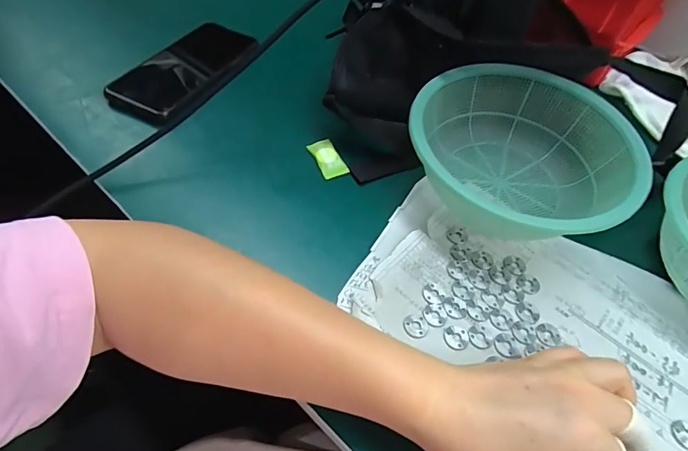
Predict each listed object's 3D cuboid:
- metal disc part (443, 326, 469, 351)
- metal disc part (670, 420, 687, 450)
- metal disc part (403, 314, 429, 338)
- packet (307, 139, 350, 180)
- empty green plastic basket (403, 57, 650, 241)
[{"bbox_3d":[0.079,0.079,0.292,0.017,0.004,0.018,3,53,-4],"label":"metal disc part"},{"bbox_3d":[0.219,0.133,0.263,0.019,0.004,0.017,-8,54,-12],"label":"metal disc part"},{"bbox_3d":[0.052,0.071,0.295,0.017,0.004,0.017,27,55,14],"label":"metal disc part"},{"bbox_3d":[-0.015,-0.062,0.388,0.024,0.006,0.045,-18,57,-18],"label":"packet"},{"bbox_3d":[0.150,-0.062,0.362,0.175,0.057,0.174,3,53,-4],"label":"empty green plastic basket"}]

